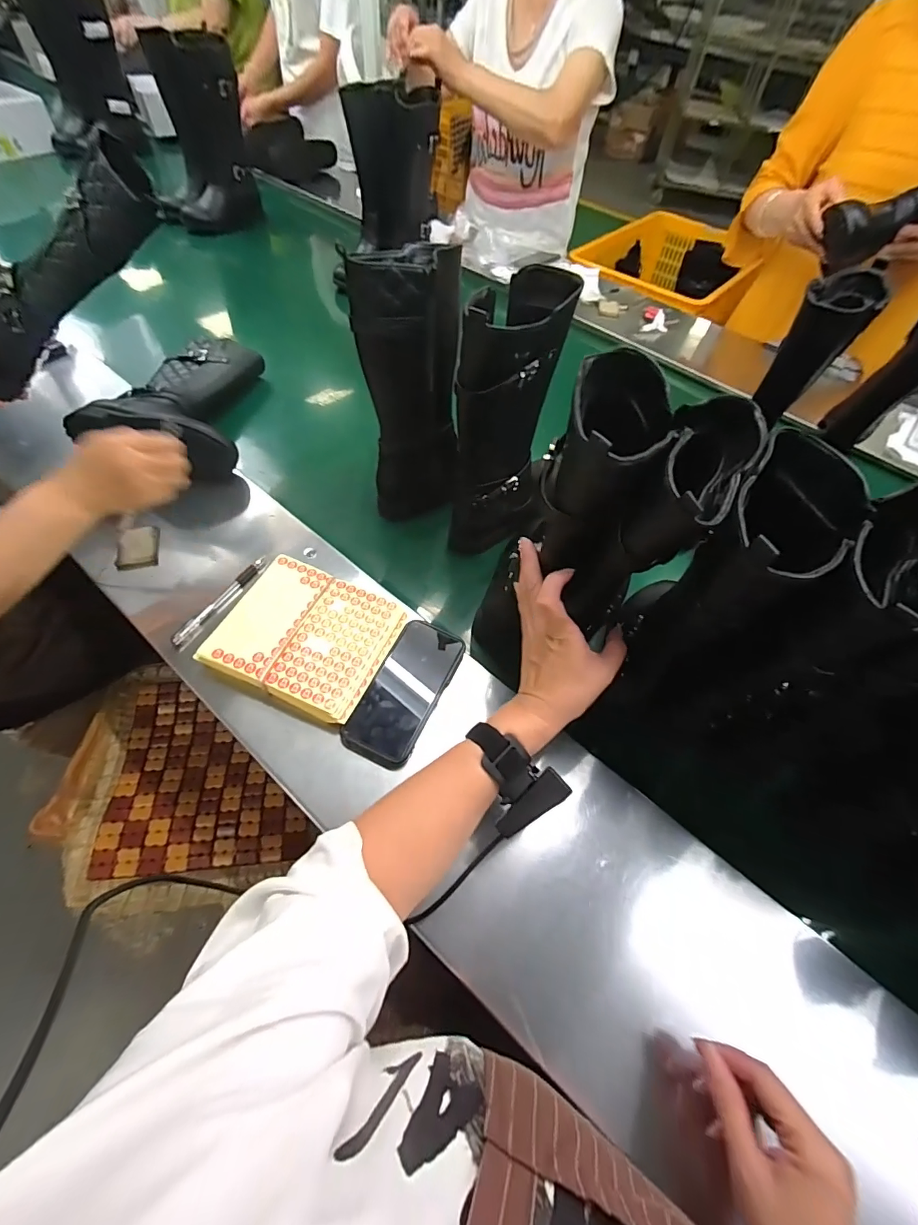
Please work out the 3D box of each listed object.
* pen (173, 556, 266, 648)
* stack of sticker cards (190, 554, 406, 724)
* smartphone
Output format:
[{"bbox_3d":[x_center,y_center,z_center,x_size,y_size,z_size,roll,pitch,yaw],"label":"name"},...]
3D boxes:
[{"bbox_3d":[-0.294,-0.017,0.553,0.015,0.015,0.145,25,60,11],"label":"pen"},{"bbox_3d":[-0.176,0.024,0.519,0.181,0.017,0.161,22,59,9],"label":"stack of sticker cards"},{"bbox_3d":[-0.059,0.087,0.509,0.076,0.014,0.168,23,59,9],"label":"smartphone"}]

